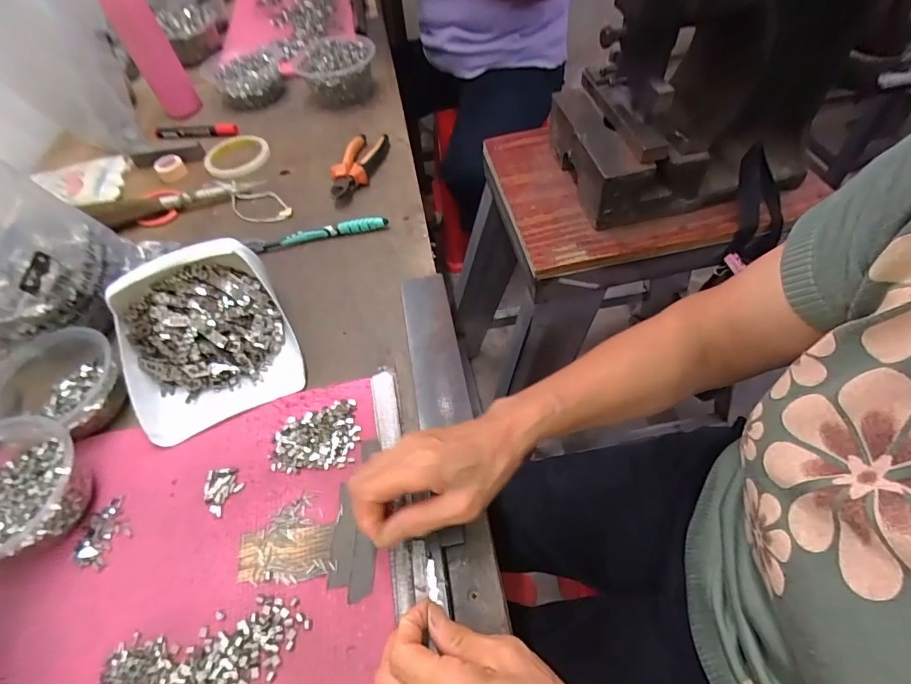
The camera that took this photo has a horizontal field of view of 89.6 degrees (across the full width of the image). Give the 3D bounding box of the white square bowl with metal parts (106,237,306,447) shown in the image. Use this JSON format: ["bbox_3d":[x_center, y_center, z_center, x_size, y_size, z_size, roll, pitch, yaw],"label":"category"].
[{"bbox_3d":[-0.251,-0.012,0.450,0.156,0.082,0.169,-24,56,-11],"label":"white square bowl with metal parts"}]

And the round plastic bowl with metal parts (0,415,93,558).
[{"bbox_3d":[-0.363,0.122,0.373,0.111,0.062,0.113,-4,54,5],"label":"round plastic bowl with metal parts"}]

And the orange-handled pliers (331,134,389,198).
[{"bbox_3d":[-0.140,-0.254,0.654,0.046,0.029,0.144,9,55,9],"label":"orange-handled pliers"}]

